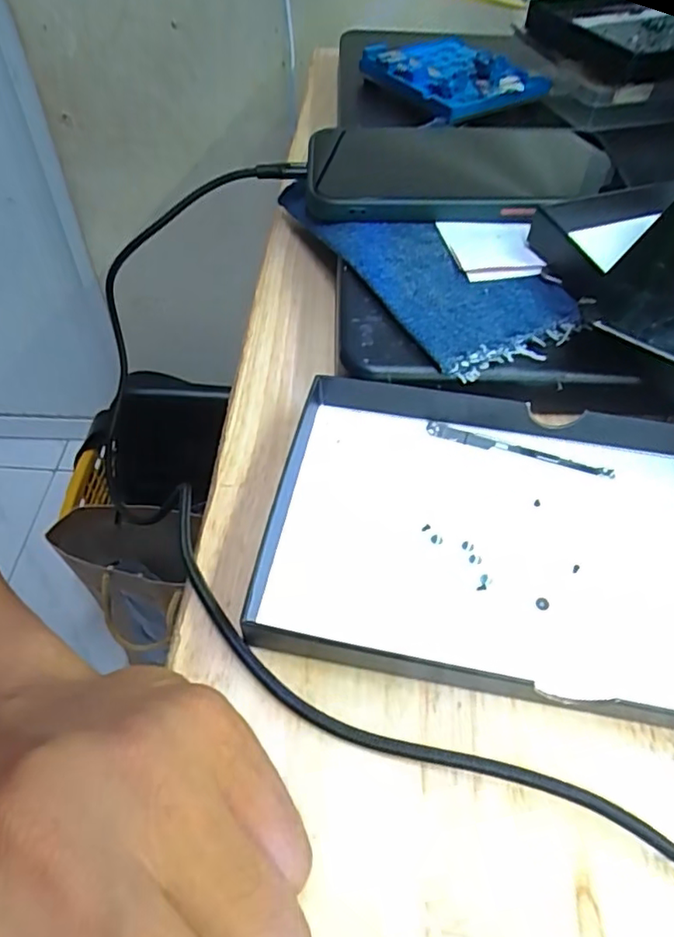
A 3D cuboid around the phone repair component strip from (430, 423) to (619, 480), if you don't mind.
[{"bbox_3d":[0.066,-0.007,0.218,0.067,0.004,0.005,16,52,10],"label":"phone repair component strip"}]

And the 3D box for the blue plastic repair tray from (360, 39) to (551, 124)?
[{"bbox_3d":[0.070,-0.234,0.357,0.082,0.016,0.082,-25,56,-22],"label":"blue plastic repair tray"}]

